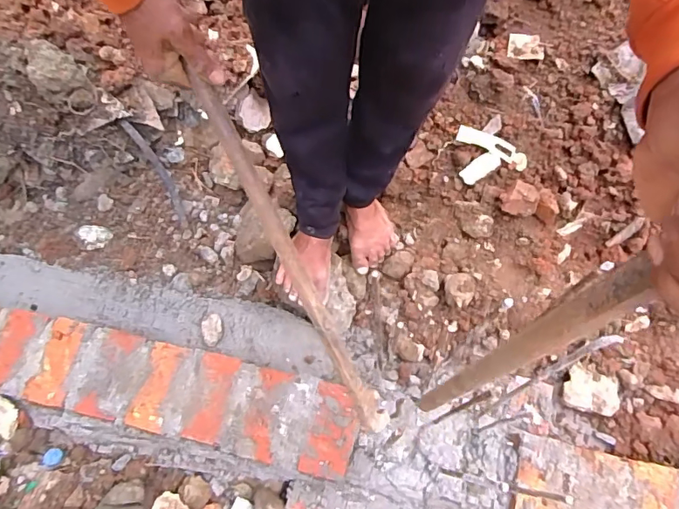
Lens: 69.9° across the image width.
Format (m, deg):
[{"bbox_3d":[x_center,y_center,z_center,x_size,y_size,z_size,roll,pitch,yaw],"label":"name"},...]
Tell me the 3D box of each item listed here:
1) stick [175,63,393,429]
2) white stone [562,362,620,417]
[{"bbox_3d":[-0.052,0.013,0.562,0.026,0.019,0.452,-28,98,-12],"label":"stick"},{"bbox_3d":[0.490,0.266,0.949,0.095,0.032,0.086,26,69,11],"label":"white stone"}]

